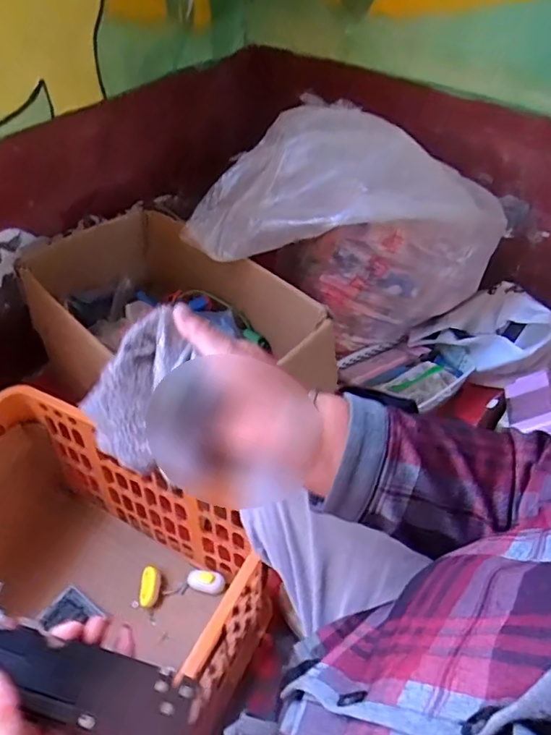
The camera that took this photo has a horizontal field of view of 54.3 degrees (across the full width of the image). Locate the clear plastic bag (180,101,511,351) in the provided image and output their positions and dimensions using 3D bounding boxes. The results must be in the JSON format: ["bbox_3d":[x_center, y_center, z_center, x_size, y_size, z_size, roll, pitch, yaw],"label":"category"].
[{"bbox_3d":[0.132,-0.251,1.053,0.527,0.373,0.267,18,47,16],"label":"clear plastic bag"}]

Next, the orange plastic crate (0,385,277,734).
[{"bbox_3d":[-0.293,0.321,0.729,0.480,0.281,0.387,21,48,19],"label":"orange plastic crate"}]

